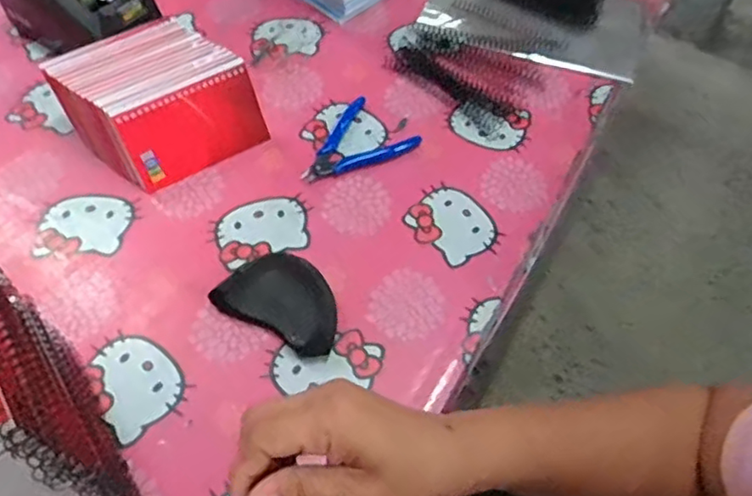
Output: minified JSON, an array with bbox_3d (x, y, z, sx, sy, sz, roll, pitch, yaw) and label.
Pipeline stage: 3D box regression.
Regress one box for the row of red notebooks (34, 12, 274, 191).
[{"bbox_3d":[-0.208,-0.141,0.594,0.149,0.076,0.148,-35,64,-24],"label":"row of red notebooks"}]

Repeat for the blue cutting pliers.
[{"bbox_3d":[-0.022,-0.097,0.613,0.085,0.012,0.118,34,60,19],"label":"blue cutting pliers"}]

